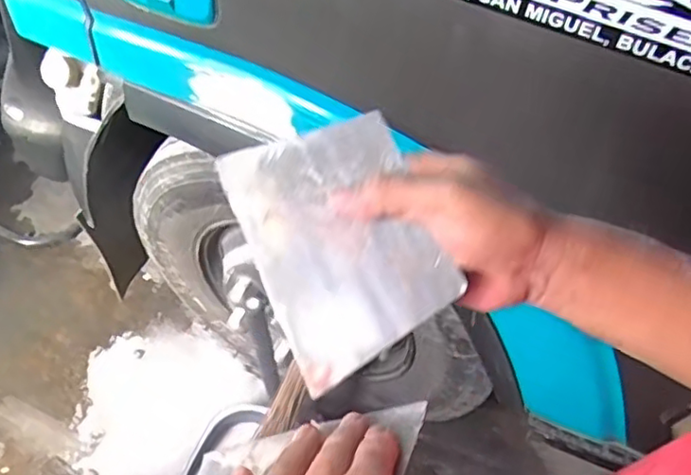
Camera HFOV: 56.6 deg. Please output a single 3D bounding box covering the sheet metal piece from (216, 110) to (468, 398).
[{"bbox_3d":[-0.003,-0.001,0.353,0.096,0.006,0.137,-26,74,5],"label":"sheet metal piece"}]

